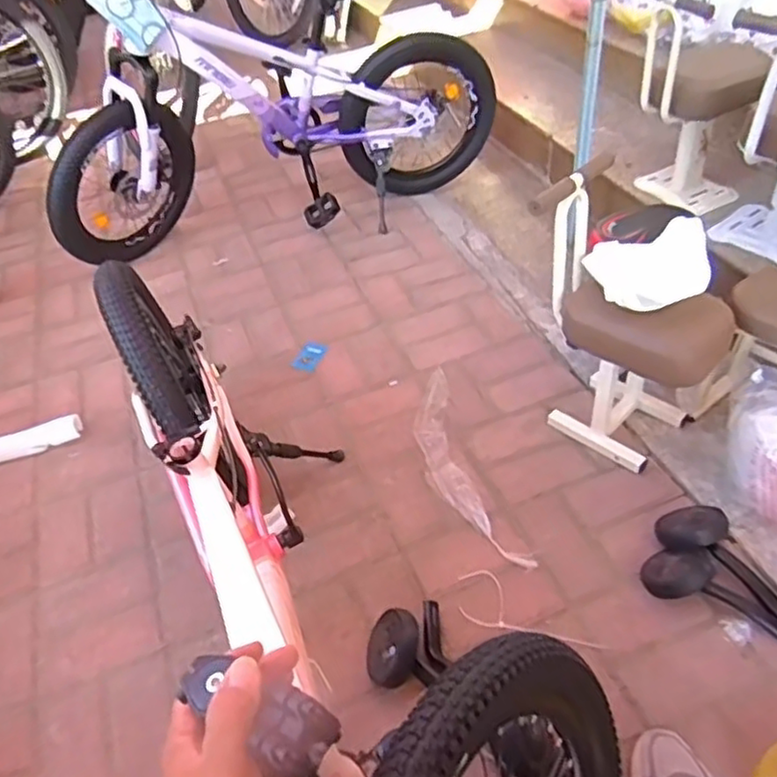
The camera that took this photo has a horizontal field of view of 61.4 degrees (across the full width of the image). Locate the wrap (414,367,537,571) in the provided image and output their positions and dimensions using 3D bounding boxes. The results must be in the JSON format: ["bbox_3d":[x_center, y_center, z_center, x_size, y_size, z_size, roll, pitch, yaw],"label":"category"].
[{"bbox_3d":[0.128,0.144,1.253,0.114,0.012,0.494,-14,45,-8],"label":"wrap"}]

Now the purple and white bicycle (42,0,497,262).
[{"bbox_3d":[-0.303,-0.772,1.752,1.199,0.676,0.429,-12,44,-6],"label":"purple and white bicycle"}]

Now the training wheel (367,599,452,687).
[{"bbox_3d":[0.032,0.395,1.000,0.136,0.081,0.118,-20,47,-13],"label":"training wheel"}]

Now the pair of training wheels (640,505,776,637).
[{"bbox_3d":[0.556,0.291,1.042,0.274,0.084,0.180,13,49,19],"label":"pair of training wheels"}]

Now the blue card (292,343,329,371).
[{"bbox_3d":[-0.182,-0.075,1.517,0.060,0.006,0.080,17,59,18],"label":"blue card"}]

